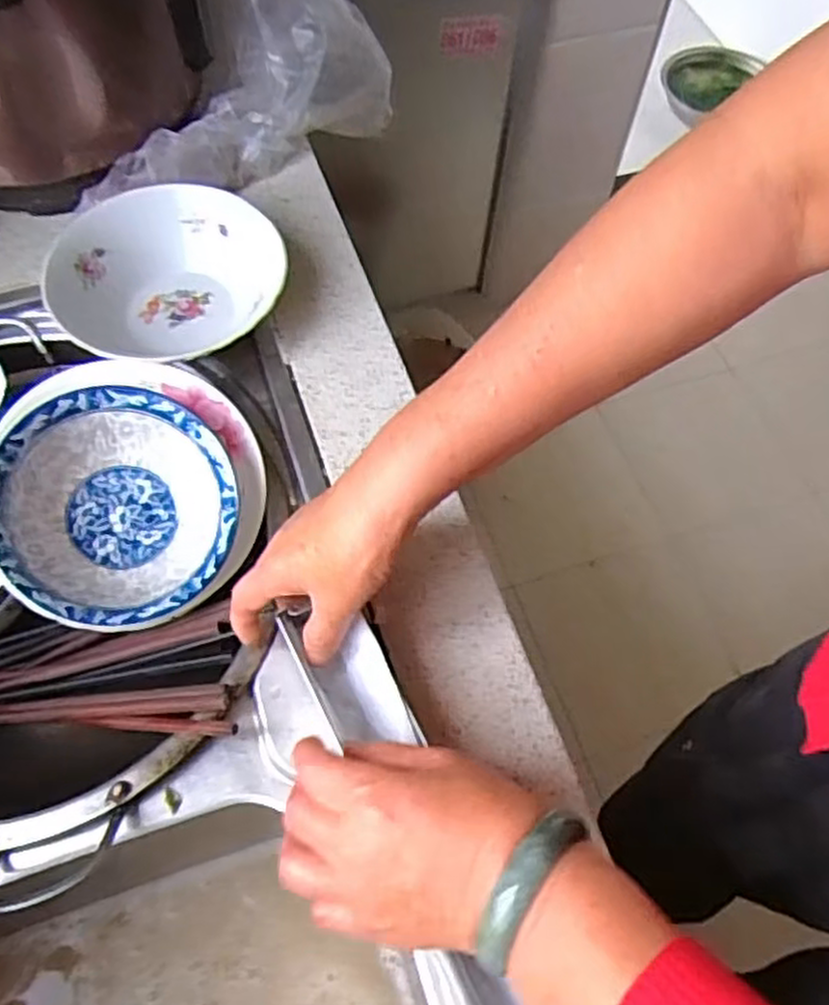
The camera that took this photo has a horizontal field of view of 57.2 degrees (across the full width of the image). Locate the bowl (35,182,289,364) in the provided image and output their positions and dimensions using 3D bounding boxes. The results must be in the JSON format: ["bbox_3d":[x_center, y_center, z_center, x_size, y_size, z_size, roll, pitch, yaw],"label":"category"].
[{"bbox_3d":[-0.180,-0.163,0.564,0.163,0.047,0.149,1,63,-2],"label":"bowl"}]

